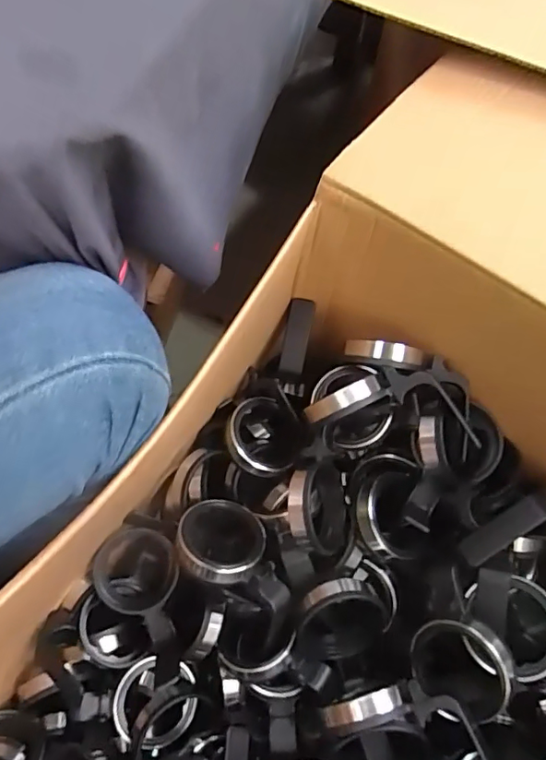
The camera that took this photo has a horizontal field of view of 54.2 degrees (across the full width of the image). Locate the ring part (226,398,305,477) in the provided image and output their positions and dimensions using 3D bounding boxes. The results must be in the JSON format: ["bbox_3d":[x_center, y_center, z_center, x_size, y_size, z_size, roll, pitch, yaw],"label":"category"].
[{"bbox_3d":[-0.006,0.048,0.471,0.066,0.021,0.071,1,63,-2],"label":"ring part"}]

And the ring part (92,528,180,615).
[{"bbox_3d":[-0.119,0.166,0.466,0.074,0.014,0.069,1,63,-2],"label":"ring part"}]

